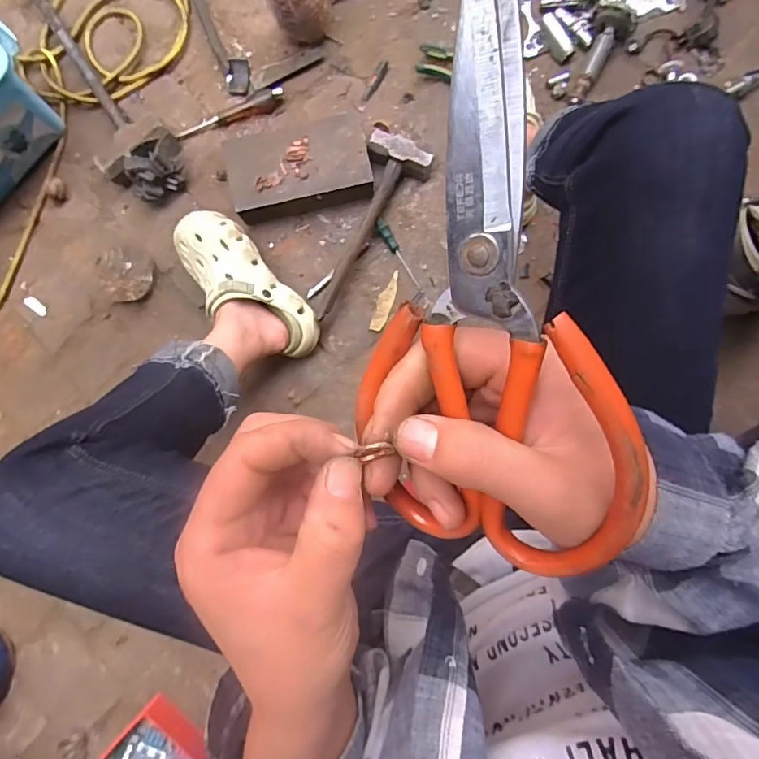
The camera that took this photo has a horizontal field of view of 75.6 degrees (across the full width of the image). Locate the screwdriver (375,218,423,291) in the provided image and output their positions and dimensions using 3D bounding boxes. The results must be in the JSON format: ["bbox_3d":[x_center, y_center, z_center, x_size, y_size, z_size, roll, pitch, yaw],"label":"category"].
[{"bbox_3d":[0.033,-0.202,0.782,0.018,0.022,0.125,-35,87,-1],"label":"screwdriver"}]

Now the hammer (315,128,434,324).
[{"bbox_3d":[-0.024,-0.238,0.788,0.098,0.030,0.300,27,101,2],"label":"hammer"}]

